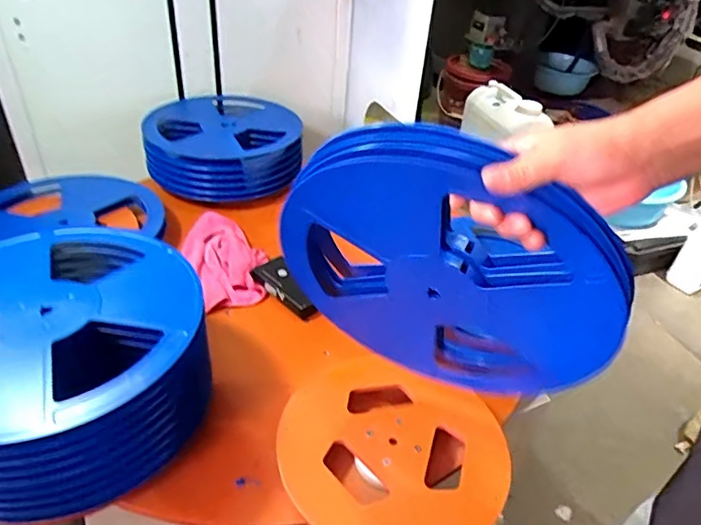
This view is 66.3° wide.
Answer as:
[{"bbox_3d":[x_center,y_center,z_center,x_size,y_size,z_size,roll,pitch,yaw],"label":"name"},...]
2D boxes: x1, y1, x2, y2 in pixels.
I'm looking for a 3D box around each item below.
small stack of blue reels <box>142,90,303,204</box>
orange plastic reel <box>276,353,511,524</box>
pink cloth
[{"bbox_3d":[-0.275,-0.261,1.170,0.319,0.132,0.324,-8,39,-17],"label":"small stack of blue reels"},{"bbox_3d":[0.045,0.231,0.647,0.262,0.051,0.245,4,37,-3],"label":"orange plastic reel"},{"bbox_3d":[-0.228,-0.015,0.958,0.127,0.034,0.257,-15,41,-25],"label":"pink cloth"}]

